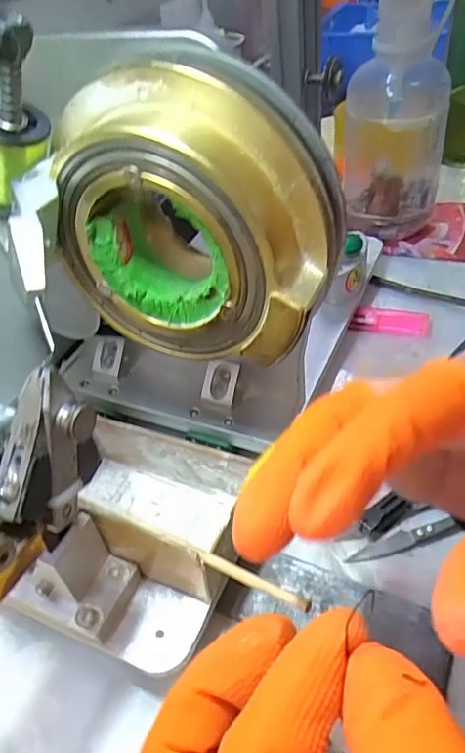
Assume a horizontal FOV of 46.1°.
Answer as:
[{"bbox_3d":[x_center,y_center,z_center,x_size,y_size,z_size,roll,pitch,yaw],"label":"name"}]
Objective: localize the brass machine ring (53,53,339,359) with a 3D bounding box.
[{"bbox_3d":[-0.013,-0.061,0.209,0.103,0.100,0.043,13,48,21],"label":"brass machine ring"}]

